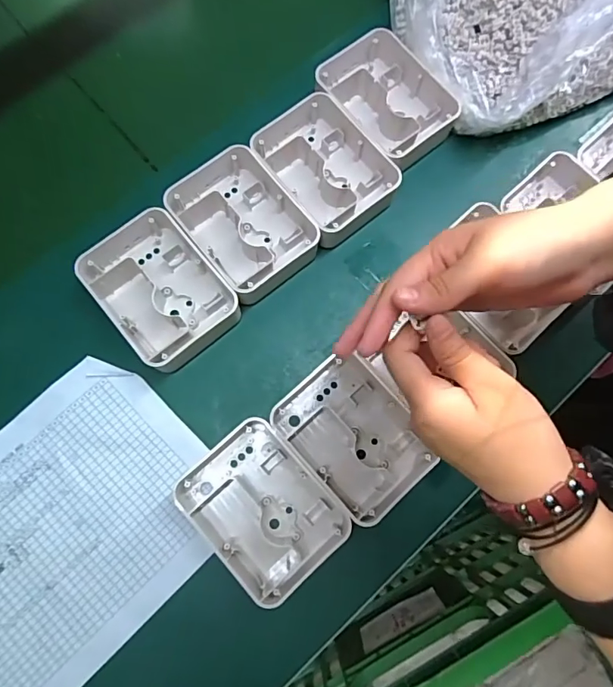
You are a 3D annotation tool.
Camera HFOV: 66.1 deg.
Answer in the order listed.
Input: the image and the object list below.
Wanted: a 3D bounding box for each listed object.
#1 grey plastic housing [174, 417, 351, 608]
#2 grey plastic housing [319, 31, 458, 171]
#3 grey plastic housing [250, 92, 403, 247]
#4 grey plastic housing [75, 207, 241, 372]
[{"bbox_3d":[-0.039,0.141,0.406,0.101,0.037,0.132,-43,82,-9],"label":"grey plastic housing"},{"bbox_3d":[0.082,-0.252,0.487,0.094,0.040,0.139,-37,81,-8],"label":"grey plastic housing"},{"bbox_3d":[0.014,-0.176,0.470,0.101,0.041,0.140,-38,81,-8],"label":"grey plastic housing"},{"bbox_3d":[-0.137,-0.051,0.440,0.100,0.040,0.134,-39,81,-9],"label":"grey plastic housing"}]

